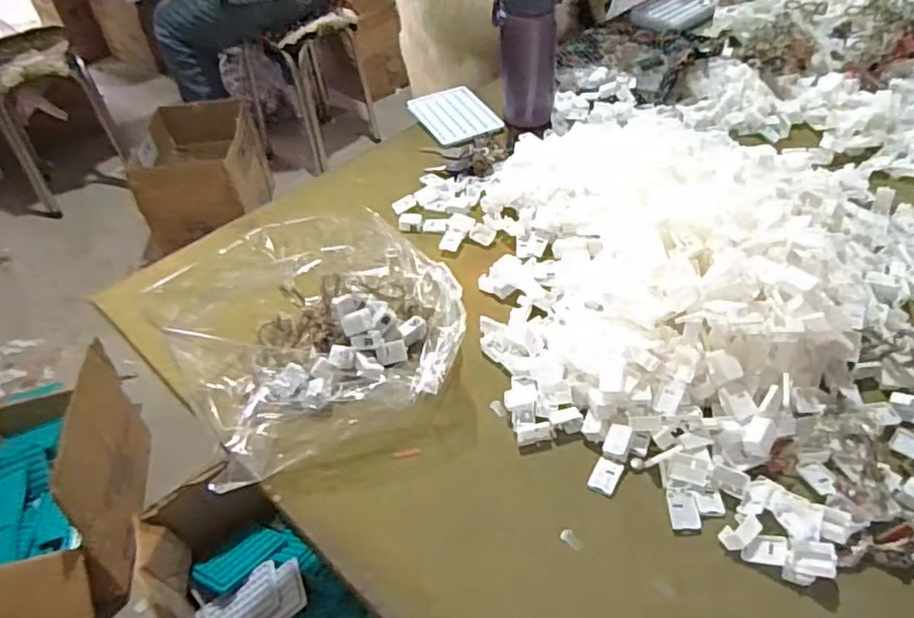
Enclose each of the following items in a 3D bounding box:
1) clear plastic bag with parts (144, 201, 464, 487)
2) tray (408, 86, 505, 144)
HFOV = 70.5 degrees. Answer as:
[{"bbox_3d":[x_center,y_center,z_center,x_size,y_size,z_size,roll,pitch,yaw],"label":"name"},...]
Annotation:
[{"bbox_3d":[-0.122,-0.001,0.583,0.257,0.088,0.241,-17,43,-10],"label":"clear plastic bag with parts"},{"bbox_3d":[-0.004,-0.278,0.921,0.099,0.007,0.136,-23,46,-17],"label":"tray"}]

